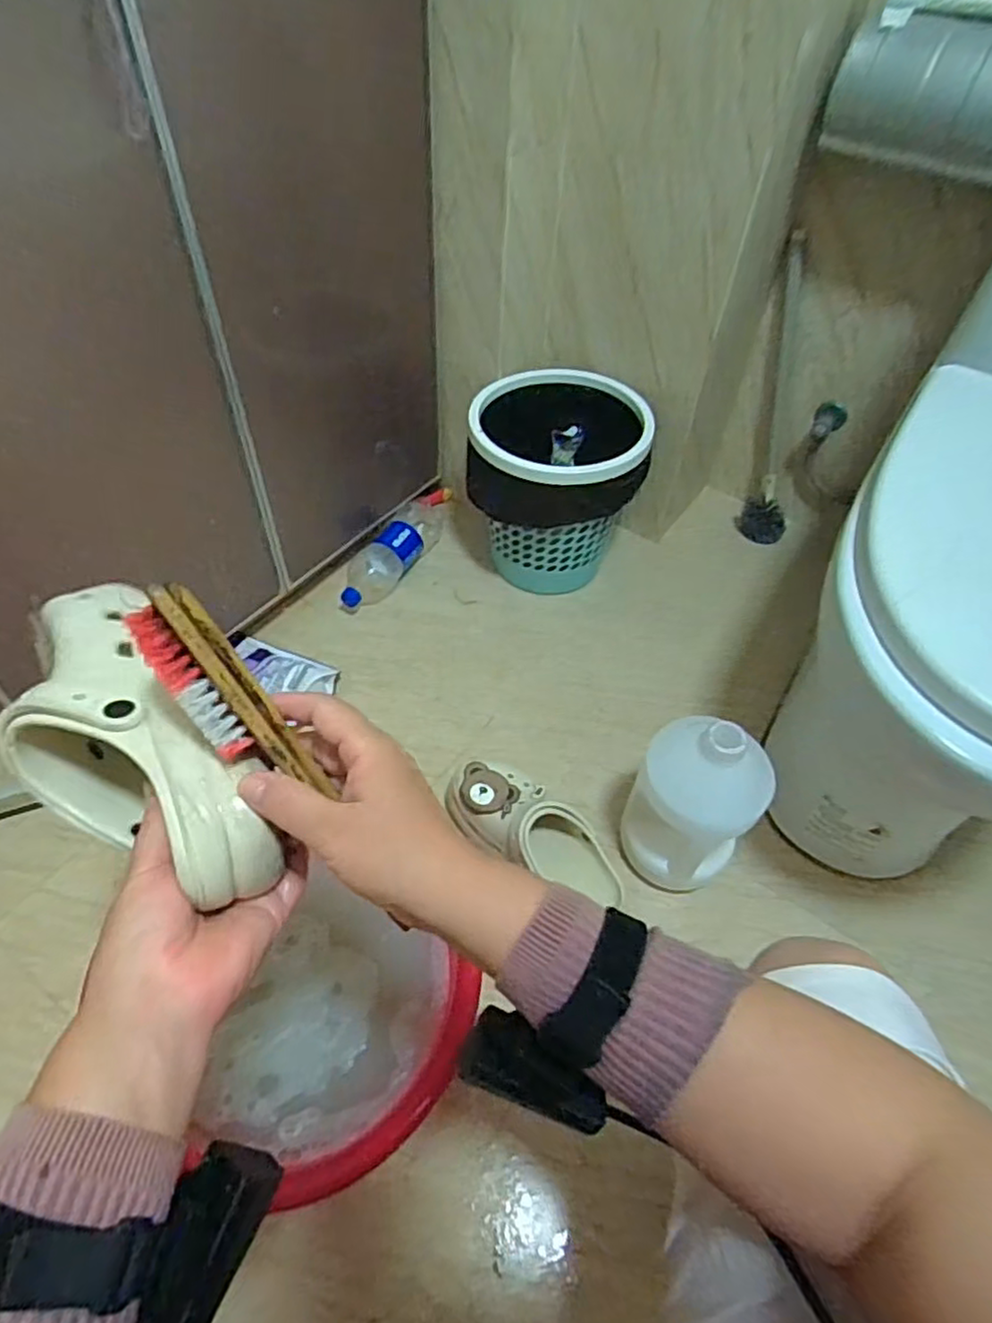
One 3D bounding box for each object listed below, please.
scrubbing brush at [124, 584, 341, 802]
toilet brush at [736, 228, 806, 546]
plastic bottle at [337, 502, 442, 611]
[{"bbox_3d":[-0.135,0.021,0.344,0.033,0.126,0.036,-34,14,8],"label":"scrubbing brush"},{"bbox_3d":[0.456,-0.423,1.104,0.061,0.472,0.070,-14,32,-12],"label":"toilet brush"},{"bbox_3d":[-0.178,-0.188,1.158,0.086,0.074,0.268,20,55,14],"label":"plastic bottle"}]

